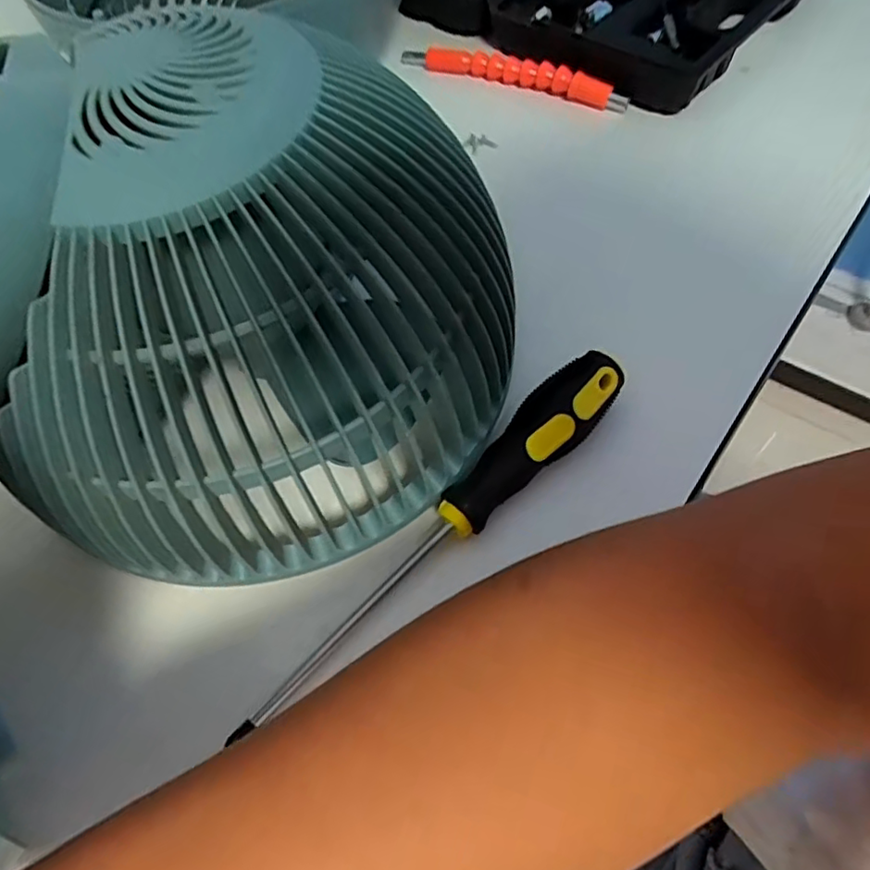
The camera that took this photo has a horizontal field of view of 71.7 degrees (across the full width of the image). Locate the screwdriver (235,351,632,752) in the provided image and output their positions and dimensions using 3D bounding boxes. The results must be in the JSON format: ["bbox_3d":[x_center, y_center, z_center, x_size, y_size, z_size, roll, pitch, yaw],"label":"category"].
[{"bbox_3d":[-0.001,0.044,0.253,0.222,0.028,0.029,-43,65,-13],"label":"screwdriver"}]

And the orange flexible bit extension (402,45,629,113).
[{"bbox_3d":[0.054,-0.254,0.420,0.164,0.020,0.016,23,64,17],"label":"orange flexible bit extension"}]

